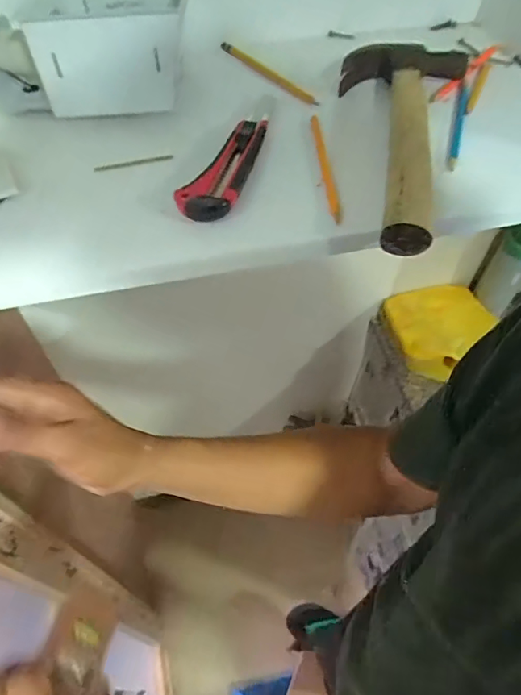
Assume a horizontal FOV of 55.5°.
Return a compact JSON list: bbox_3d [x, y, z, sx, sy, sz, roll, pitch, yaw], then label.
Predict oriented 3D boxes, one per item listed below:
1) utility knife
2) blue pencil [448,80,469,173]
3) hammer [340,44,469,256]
[{"bbox_3d":[-0.029,-0.156,0.421,0.045,0.013,0.130,15,56,9],"label":"utility knife"},{"bbox_3d":[0.191,-0.216,0.476,0.012,0.014,0.159,15,56,9],"label":"blue pencil"},{"bbox_3d":[0.118,-0.212,0.450,0.113,0.033,0.308,16,56,10],"label":"hammer"}]

